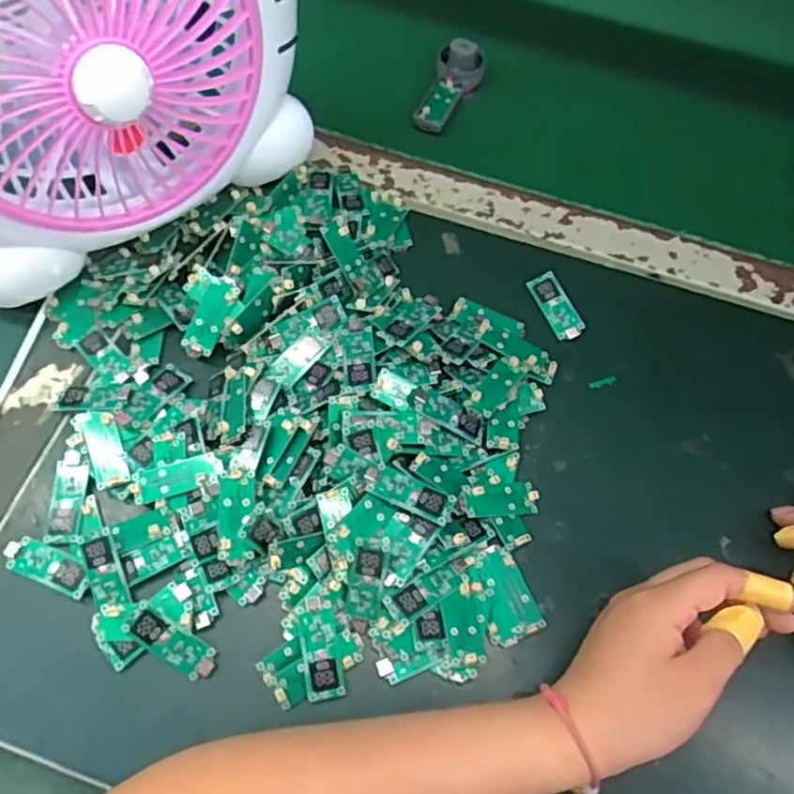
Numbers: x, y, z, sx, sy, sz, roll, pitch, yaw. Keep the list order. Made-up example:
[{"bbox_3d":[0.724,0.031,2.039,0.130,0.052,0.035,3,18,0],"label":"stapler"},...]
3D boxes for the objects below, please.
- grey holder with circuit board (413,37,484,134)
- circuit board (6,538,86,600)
[{"bbox_3d":[0.044,-0.255,0.539,0.037,0.027,0.087,19,66,6],"label":"grey holder with circuit board"},{"bbox_3d":[-0.193,0.092,0.360,0.052,0.004,0.018,20,66,7],"label":"circuit board"}]

